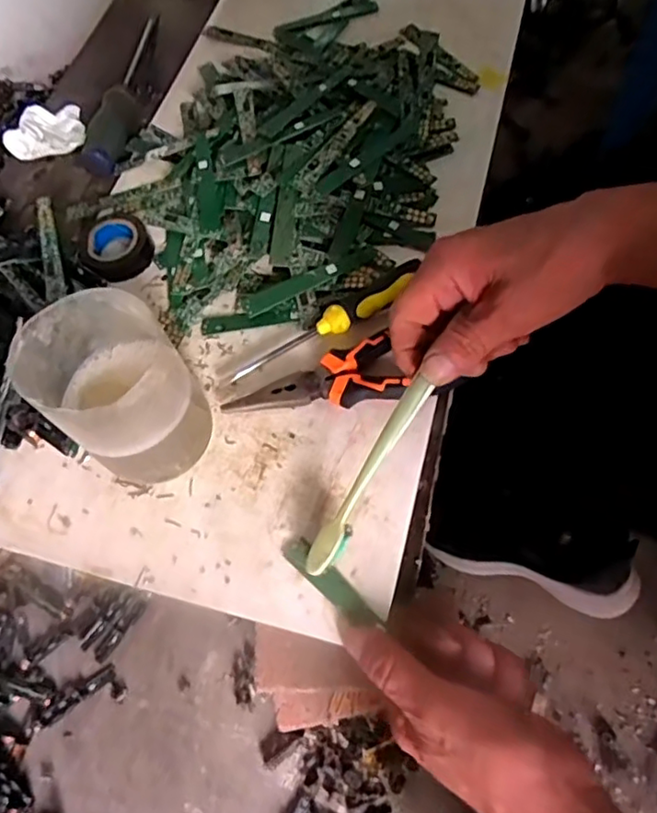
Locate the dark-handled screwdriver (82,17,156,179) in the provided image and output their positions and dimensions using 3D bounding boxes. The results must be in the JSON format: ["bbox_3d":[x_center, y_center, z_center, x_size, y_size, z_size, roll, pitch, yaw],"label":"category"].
[{"bbox_3d":[-0.180,-0.296,0.557,0.034,0.031,0.210,4,62,10],"label":"dark-handled screwdriver"}]

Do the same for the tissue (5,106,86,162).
[{"bbox_3d":[-0.257,-0.255,0.550,0.067,0.020,0.059,-3,61,7],"label":"tissue"}]

